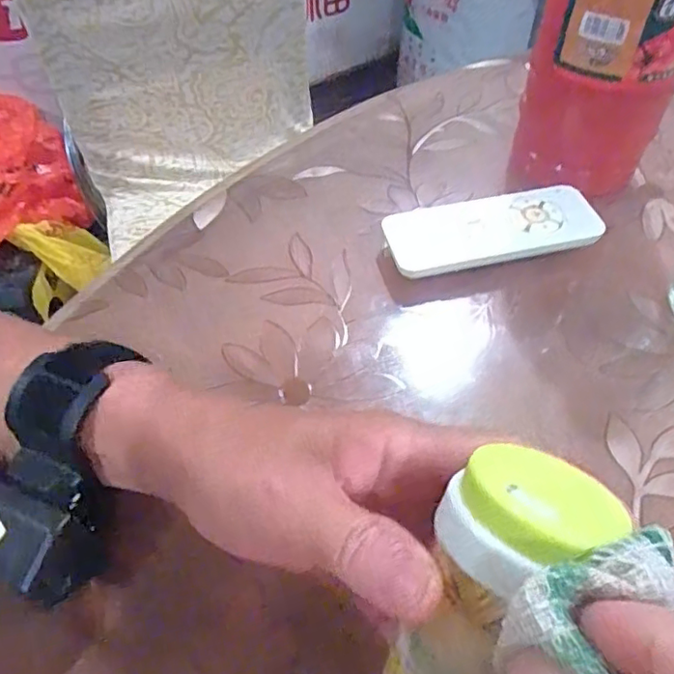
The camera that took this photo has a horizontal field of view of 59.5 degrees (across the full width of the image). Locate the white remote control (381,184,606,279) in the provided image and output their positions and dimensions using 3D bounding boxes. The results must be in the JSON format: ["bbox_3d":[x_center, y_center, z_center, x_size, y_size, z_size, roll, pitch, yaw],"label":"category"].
[{"bbox_3d":[0.094,-0.064,0.369,0.128,0.020,0.049,-11,52,-7],"label":"white remote control"}]

